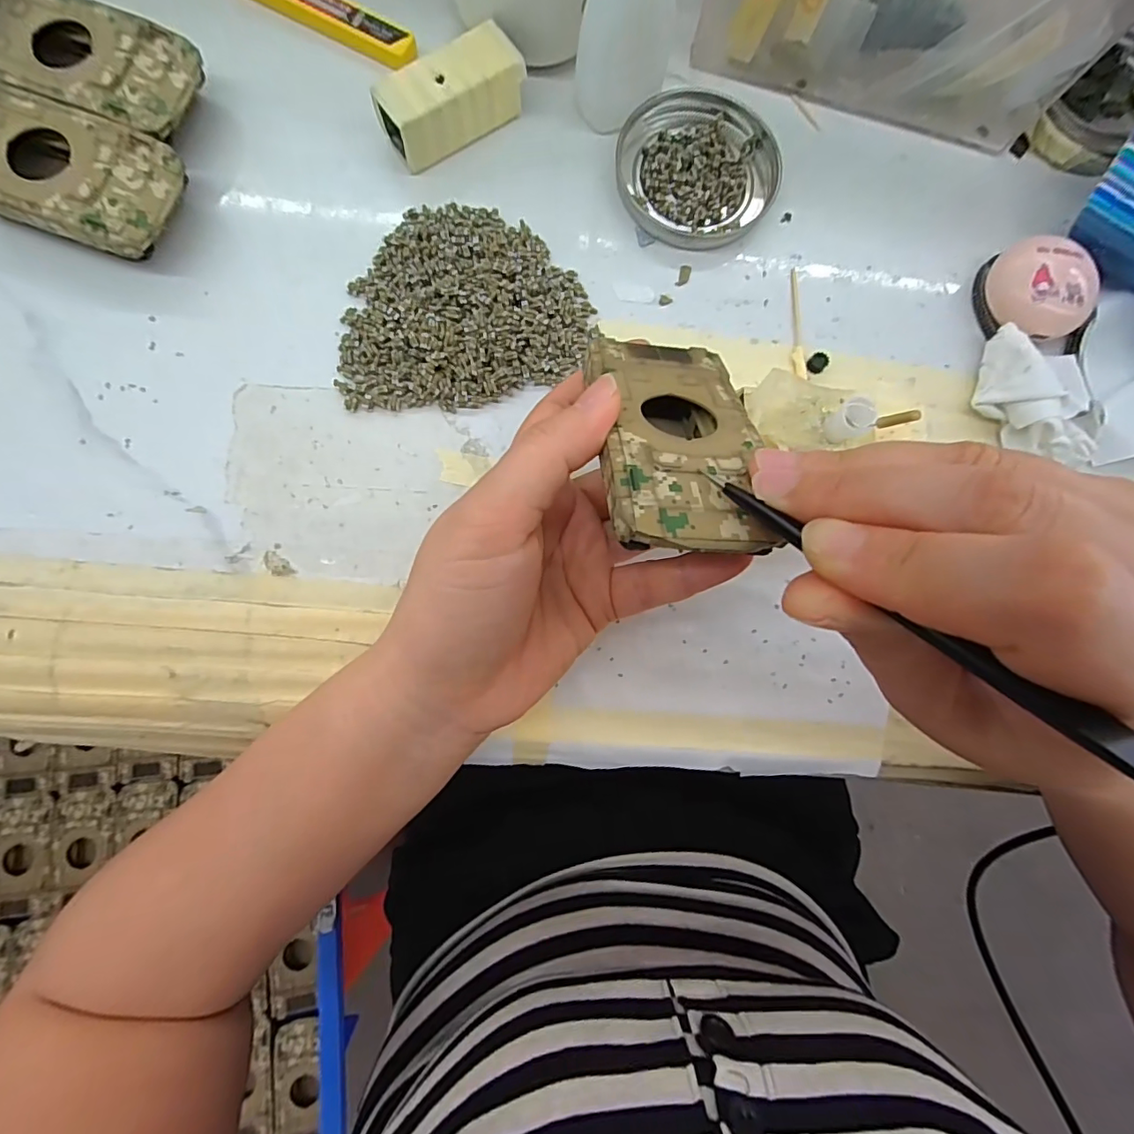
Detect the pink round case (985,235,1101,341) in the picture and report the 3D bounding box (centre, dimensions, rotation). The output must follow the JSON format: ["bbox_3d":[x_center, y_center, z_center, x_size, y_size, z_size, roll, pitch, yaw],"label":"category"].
[{"bbox_3d":[0.228,-0.133,0.251,0.043,0.025,0.043,0,83,-4],"label":"pink round case"}]

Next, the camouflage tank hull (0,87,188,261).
[{"bbox_3d":[-0.216,-0.166,0.225,0.094,0.026,0.051,16,83,-2],"label":"camouflage tank hull"}]

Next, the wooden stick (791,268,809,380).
[{"bbox_3d":[0.112,-0.119,0.252,0.008,0.004,0.058,-2,84,-4],"label":"wooden stick"}]

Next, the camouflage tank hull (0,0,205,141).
[{"bbox_3d":[-0.215,-0.221,0.231,0.099,0.023,0.051,16,83,-2],"label":"camouflage tank hull"}]

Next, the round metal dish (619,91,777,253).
[{"bbox_3d":[0.066,-0.199,0.257,0.076,0.008,0.082,0,83,-4],"label":"round metal dish"}]

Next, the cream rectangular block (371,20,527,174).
[{"bbox_3d":[-0.055,-0.215,0.240,0.069,0.029,0.025,-38,87,-7],"label":"cream rectangular block"}]

